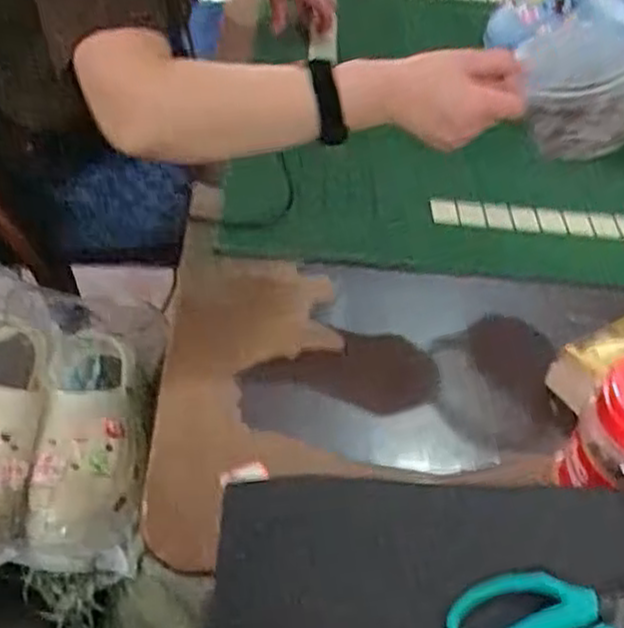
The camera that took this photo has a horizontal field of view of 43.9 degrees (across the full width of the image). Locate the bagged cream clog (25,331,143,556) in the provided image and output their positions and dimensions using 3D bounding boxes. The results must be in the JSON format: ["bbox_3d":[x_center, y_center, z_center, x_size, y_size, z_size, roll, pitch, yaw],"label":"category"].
[{"bbox_3d":[-0.233,0.121,0.811,0.107,0.075,0.245,-1,43,-8],"label":"bagged cream clog"}]

